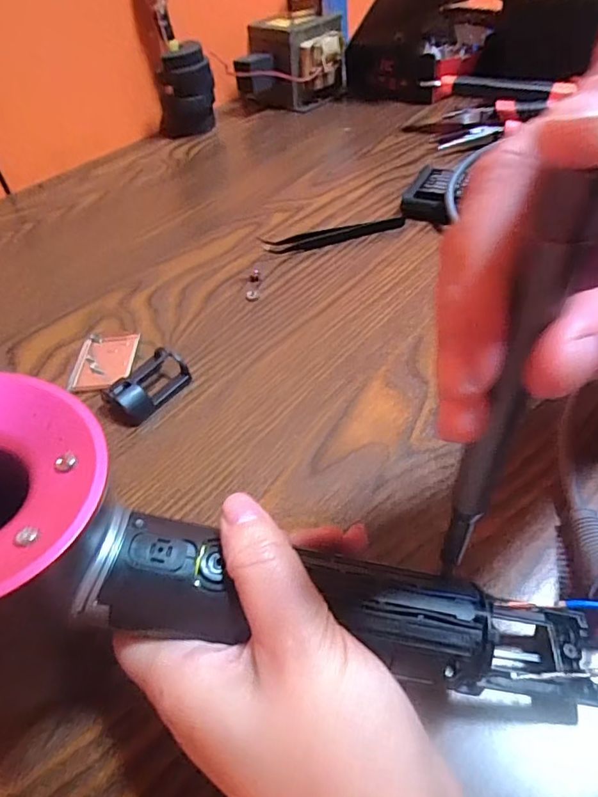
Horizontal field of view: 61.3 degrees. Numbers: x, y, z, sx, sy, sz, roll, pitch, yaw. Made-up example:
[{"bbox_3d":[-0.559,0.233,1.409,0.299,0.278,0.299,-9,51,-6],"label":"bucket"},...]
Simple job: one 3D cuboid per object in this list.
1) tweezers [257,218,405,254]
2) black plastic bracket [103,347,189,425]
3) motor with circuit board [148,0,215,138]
[{"bbox_3d":[0.028,-0.127,0.395,0.111,0.009,0.019,-9,47,-3],"label":"tweezers"},{"bbox_3d":[-0.089,-0.009,0.288,0.031,0.017,0.048,27,55,27],"label":"black plastic bracket"},{"bbox_3d":[-0.129,-0.369,0.520,0.058,0.166,0.068,-13,48,-7],"label":"motor with circuit board"}]

